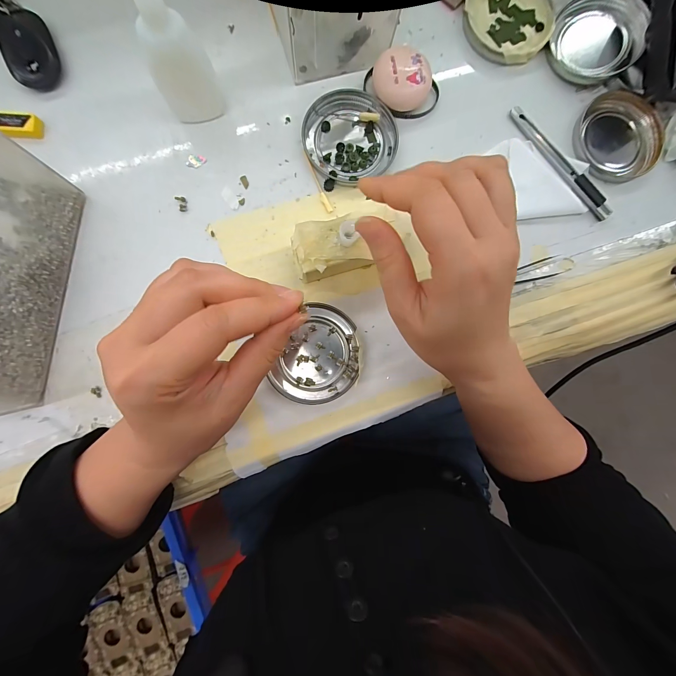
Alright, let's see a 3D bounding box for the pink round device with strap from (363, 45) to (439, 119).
[{"bbox_3d":[0.054,-0.212,0.248,0.061,0.025,0.040,26,87,-2],"label":"pink round device with strap"}]

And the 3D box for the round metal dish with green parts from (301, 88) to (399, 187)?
[{"bbox_3d":[0.011,-0.172,0.252,0.076,0.009,0.074,0,88,-4],"label":"round metal dish with green parts"}]

